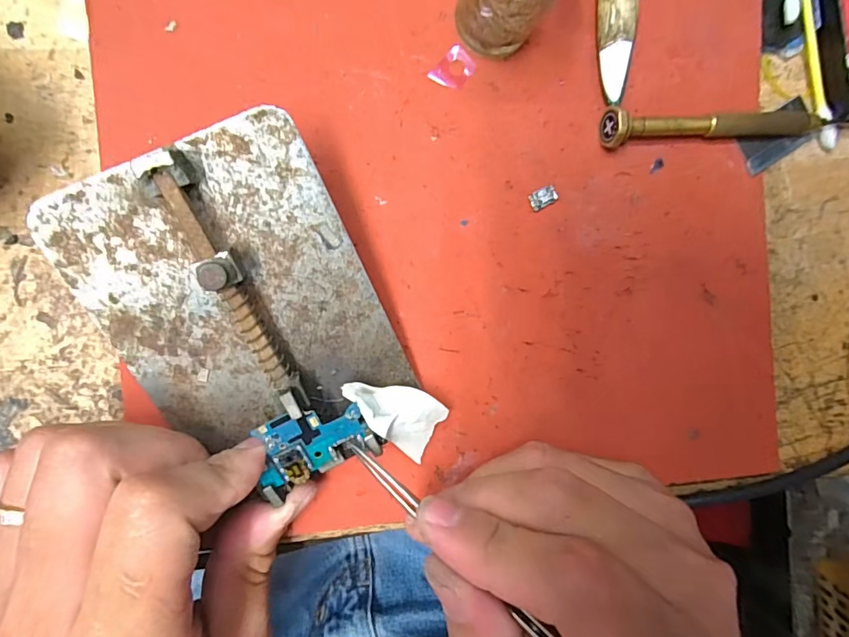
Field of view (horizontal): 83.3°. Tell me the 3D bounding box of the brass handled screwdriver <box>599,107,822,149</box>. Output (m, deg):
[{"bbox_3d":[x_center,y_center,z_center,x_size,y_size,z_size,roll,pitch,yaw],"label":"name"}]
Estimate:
[{"bbox_3d":[0.114,-0.075,0.187,0.090,0.014,0.012,-3,93,-7],"label":"brass handled screwdriver"}]

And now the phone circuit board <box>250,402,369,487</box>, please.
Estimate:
[{"bbox_3d":[-0.037,0.042,0.159,0.034,0.005,0.023,-10,104,-15],"label":"phone circuit board"}]

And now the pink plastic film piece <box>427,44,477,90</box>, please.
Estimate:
[{"bbox_3d":[0.011,-0.094,0.179,0.012,0.004,0.016,41,87,-7],"label":"pink plastic film piece"}]

